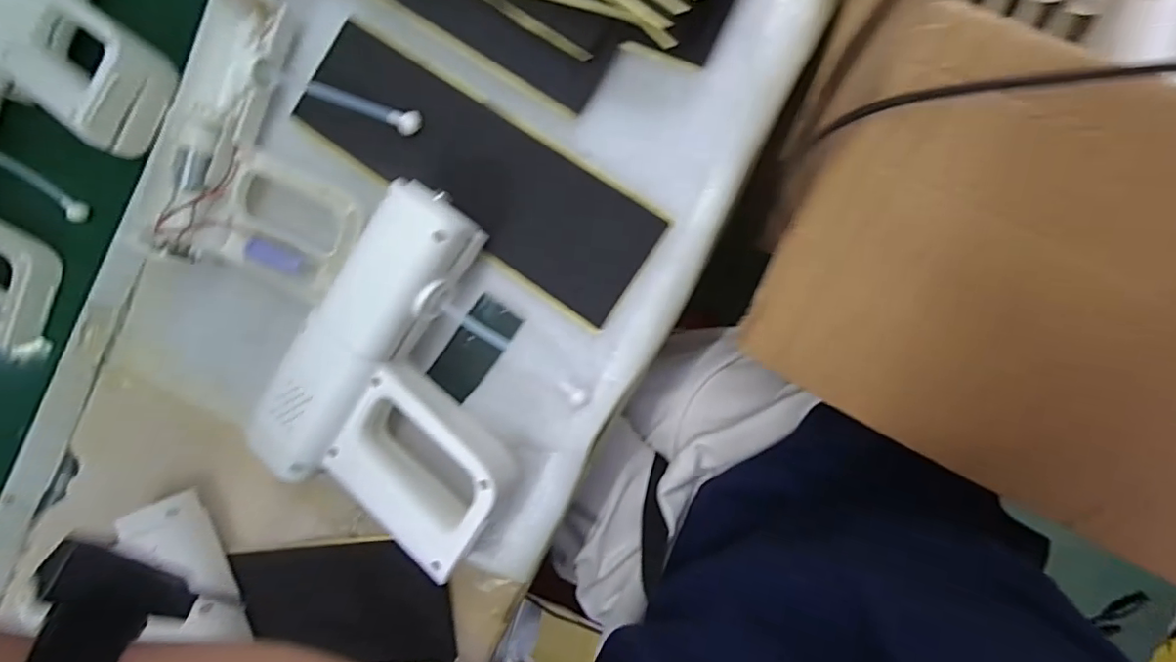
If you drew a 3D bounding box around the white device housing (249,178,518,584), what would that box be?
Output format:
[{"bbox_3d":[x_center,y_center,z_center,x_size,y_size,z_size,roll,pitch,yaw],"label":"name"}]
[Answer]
[{"bbox_3d":[-0.108,0.032,0.393,0.180,0.070,0.211,34,94,9],"label":"white device housing"}]

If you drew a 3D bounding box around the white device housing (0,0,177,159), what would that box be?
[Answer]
[{"bbox_3d":[-0.409,-0.281,0.470,0.142,0.082,0.222,25,93,9],"label":"white device housing"}]

